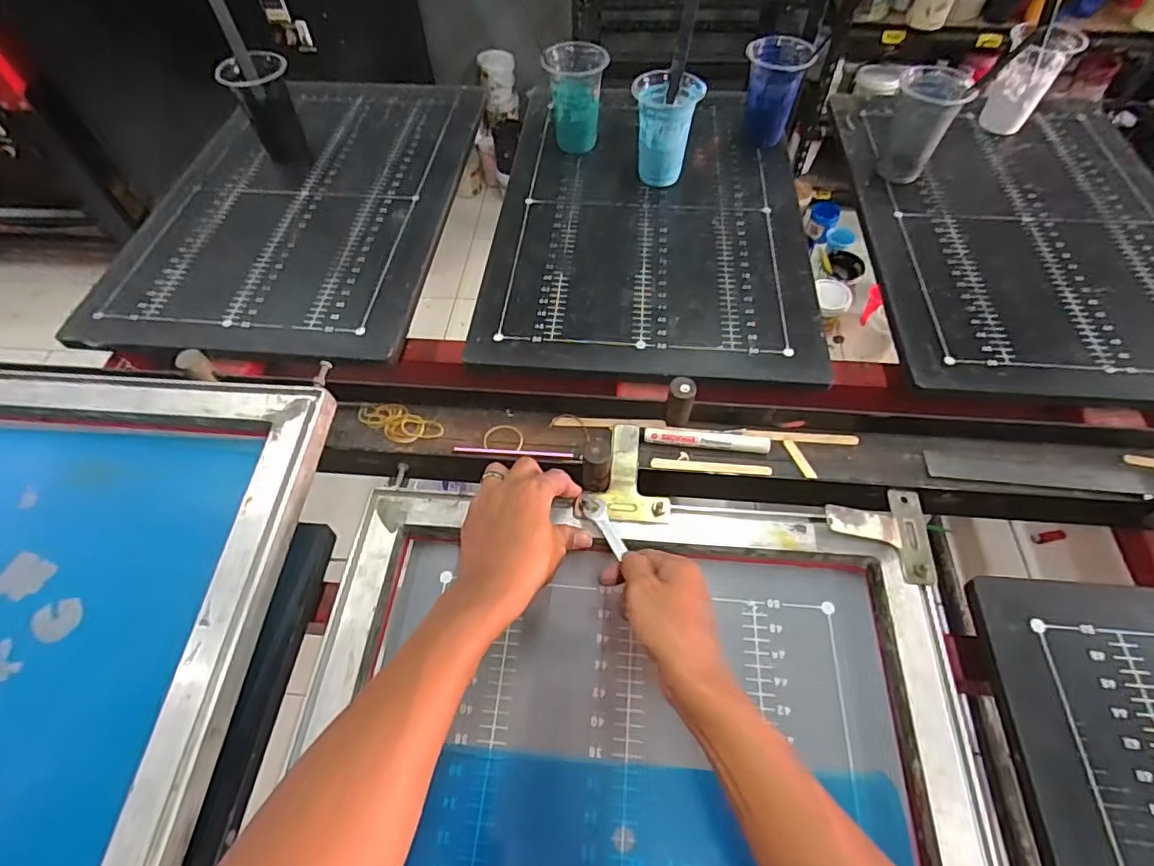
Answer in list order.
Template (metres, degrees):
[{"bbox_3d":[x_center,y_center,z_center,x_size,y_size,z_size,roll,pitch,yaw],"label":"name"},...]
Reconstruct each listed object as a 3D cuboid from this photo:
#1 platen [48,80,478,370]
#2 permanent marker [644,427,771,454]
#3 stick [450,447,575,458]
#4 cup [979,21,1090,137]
[{"bbox_3d":[-0.367,-0.335,0.805,0.387,0.025,0.588,4,56,3],"label":"platen"},{"bbox_3d":[0.124,0.007,0.546,0.116,0.010,0.018,6,56,5],"label":"permanent marker"},{"bbox_3d":[-0.061,0.018,0.551,0.114,0.004,0.008,3,56,3],"label":"stick"},{"bbox_3d":[0.650,-0.510,0.830,0.085,0.127,0.066,24,59,16],"label":"cup"}]

